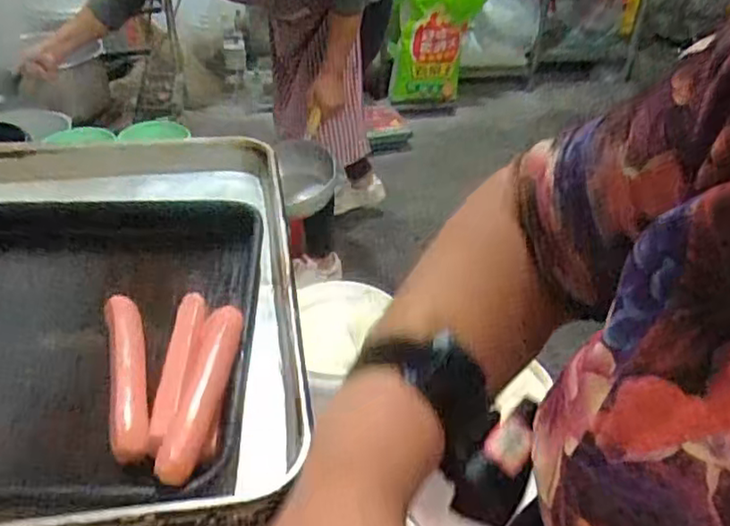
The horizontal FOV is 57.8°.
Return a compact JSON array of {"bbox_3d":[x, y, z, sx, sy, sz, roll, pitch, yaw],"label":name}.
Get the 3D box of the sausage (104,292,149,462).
[{"bbox_3d":[-0.142,0.068,0.398,0.021,0.024,0.124,-10,38,-16],"label":"sausage"}]

